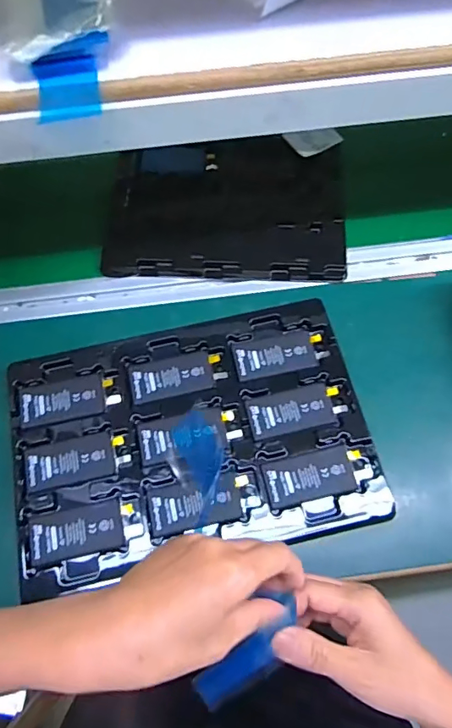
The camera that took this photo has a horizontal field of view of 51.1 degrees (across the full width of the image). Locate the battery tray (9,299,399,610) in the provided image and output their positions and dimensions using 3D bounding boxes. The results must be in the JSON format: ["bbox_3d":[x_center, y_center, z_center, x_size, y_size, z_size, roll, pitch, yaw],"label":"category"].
[{"bbox_3d":[-0.033,0.066,0.459,0.331,0.019,0.228,-12,65,-4],"label":"battery tray"}]

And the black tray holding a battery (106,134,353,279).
[{"bbox_3d":[0.005,-0.191,0.568,0.279,0.020,0.195,1,67,2],"label":"black tray holding a battery"}]

